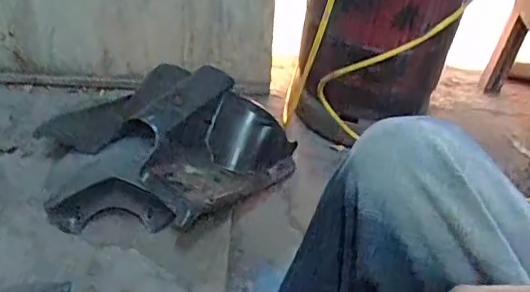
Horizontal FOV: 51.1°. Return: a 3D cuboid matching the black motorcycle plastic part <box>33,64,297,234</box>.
[{"bbox_3d":[-0.179,-0.006,1.018,0.474,0.197,0.318,0,44,-6],"label":"black motorcycle plastic part"}]

